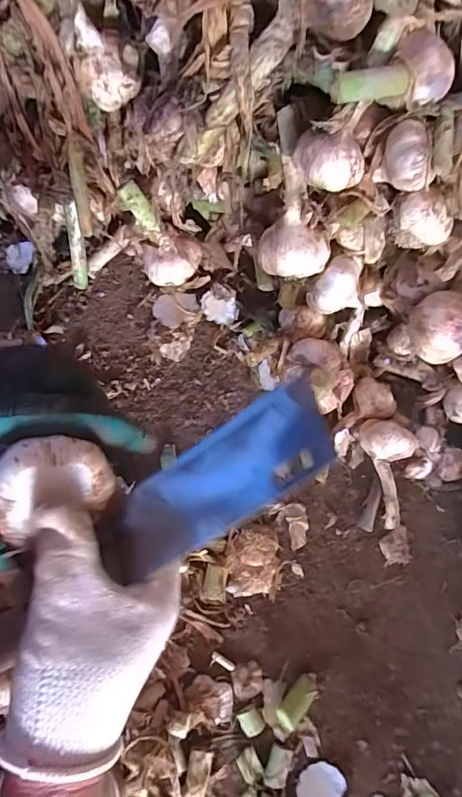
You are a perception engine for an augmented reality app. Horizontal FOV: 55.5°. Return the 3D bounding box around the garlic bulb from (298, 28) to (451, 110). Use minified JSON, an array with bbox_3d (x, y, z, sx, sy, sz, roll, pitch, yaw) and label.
[{"bbox_3d":[0.102,-0.223,0.306,0.117,0.038,0.040,-21,77,-20],"label":"garlic bulb"}]

